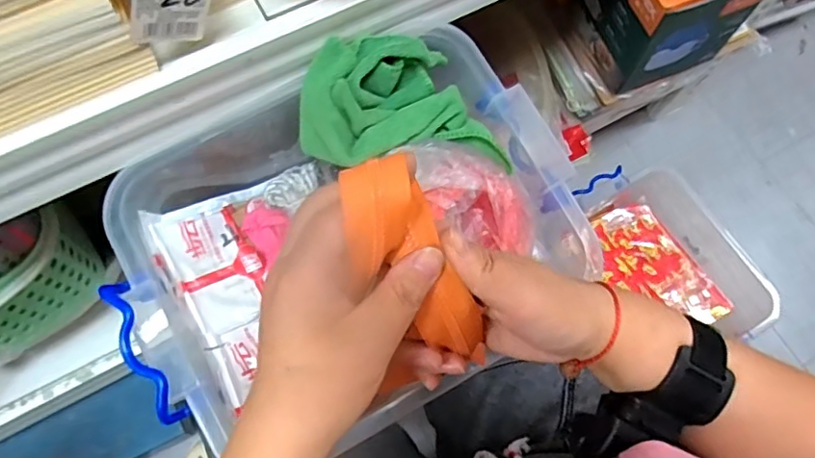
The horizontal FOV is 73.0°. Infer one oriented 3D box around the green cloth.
[{"bbox_3d":[-0.007,-0.094,0.408,0.153,0.060,0.099,-7,71,-3],"label":"green cloth"}]

